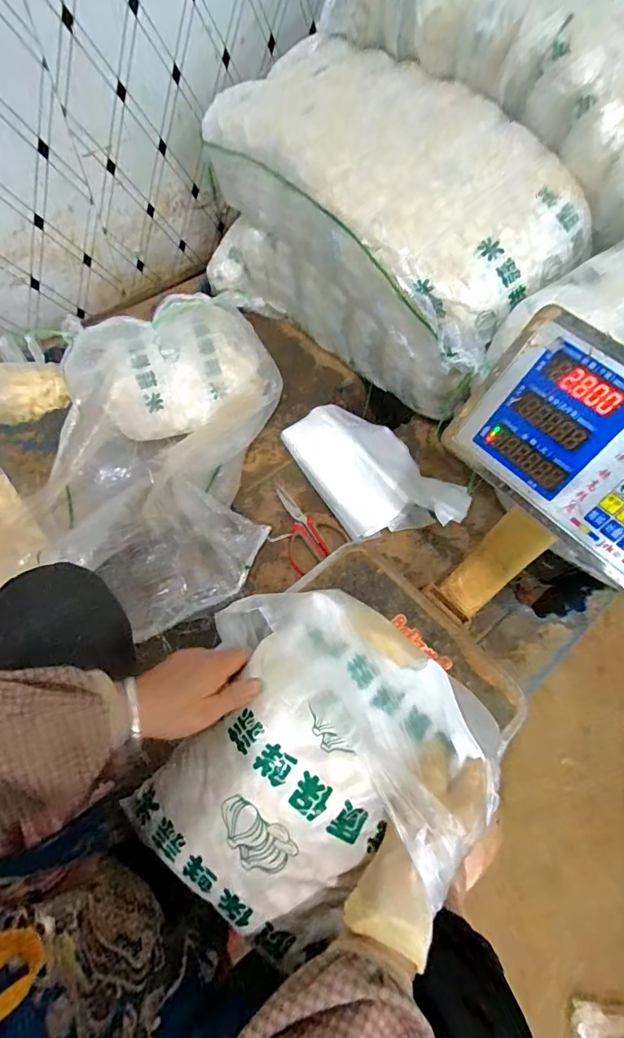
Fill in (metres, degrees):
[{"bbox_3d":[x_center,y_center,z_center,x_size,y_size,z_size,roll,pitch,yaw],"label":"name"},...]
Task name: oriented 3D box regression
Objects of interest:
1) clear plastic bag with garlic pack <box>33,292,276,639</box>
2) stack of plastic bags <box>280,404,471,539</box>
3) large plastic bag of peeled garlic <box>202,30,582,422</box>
[{"bbox_3d":[-0.231,-0.108,0.714,0.314,0.120,0.522,4,63,-1],"label":"clear plastic bag with garlic pack"},{"bbox_3d":[0.102,-0.088,0.770,0.203,0.041,0.291,-30,68,-17],"label":"stack of plastic bags"},{"bbox_3d":[0.093,-0.468,0.772,0.235,0.341,0.605,-35,70,-19],"label":"large plastic bag of peeled garlic"}]

